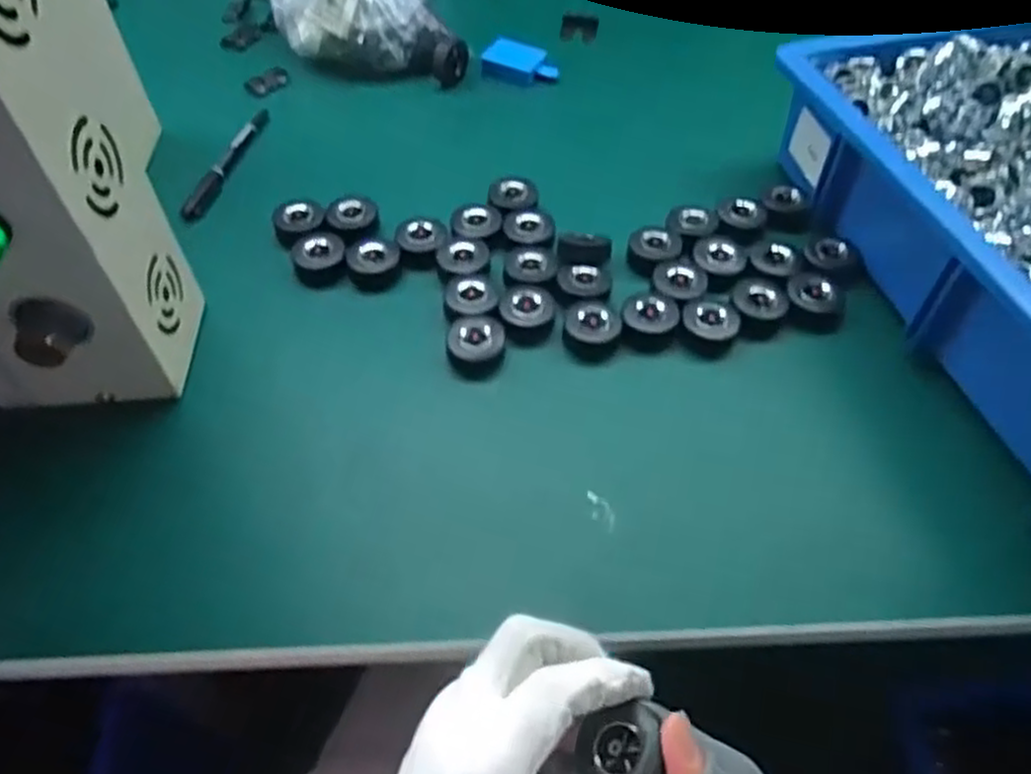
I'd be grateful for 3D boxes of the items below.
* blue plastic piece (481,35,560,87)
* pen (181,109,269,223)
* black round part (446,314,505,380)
[{"bbox_3d":[0.006,-0.304,0.693,0.070,0.024,0.037,16,57,12],"label":"blue plastic piece"},{"bbox_3d":[-0.236,-0.185,0.605,0.010,0.015,0.139,11,56,9],"label":"pen"},{"bbox_3d":[-0.025,-0.027,0.483,0.036,0.025,0.036,0,55,1],"label":"black round part"}]

